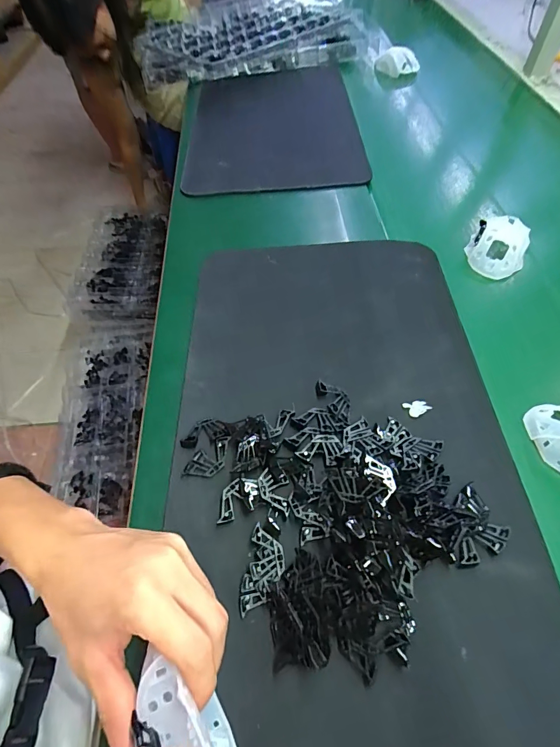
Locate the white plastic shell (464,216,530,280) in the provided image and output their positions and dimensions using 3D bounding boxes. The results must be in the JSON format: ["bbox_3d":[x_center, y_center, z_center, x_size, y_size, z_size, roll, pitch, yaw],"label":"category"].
[{"bbox_3d":[0.281,-0.165,0.483,0.066,0.035,0.088,27,62,19],"label":"white plastic shell"}]

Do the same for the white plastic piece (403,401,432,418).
[{"bbox_3d":[0.129,0.032,0.357,0.021,0.004,0.017,-29,60,-15],"label":"white plastic piece"}]

